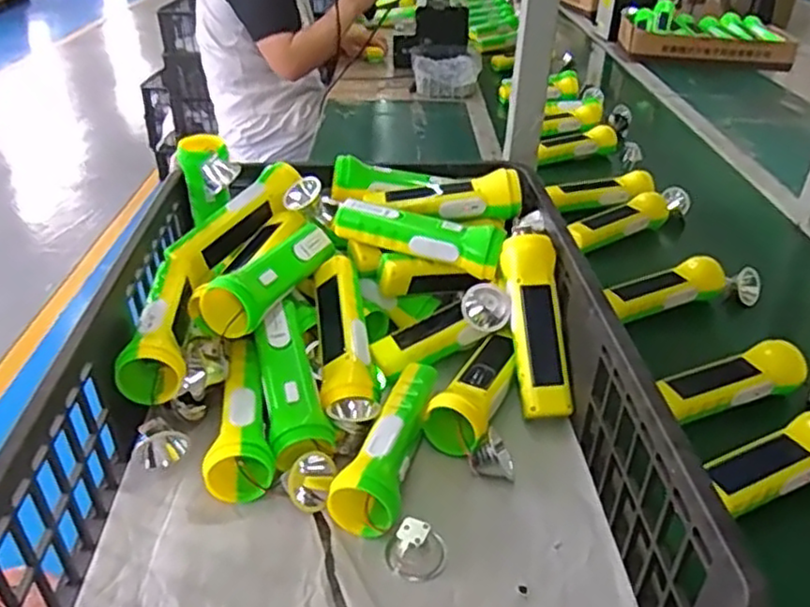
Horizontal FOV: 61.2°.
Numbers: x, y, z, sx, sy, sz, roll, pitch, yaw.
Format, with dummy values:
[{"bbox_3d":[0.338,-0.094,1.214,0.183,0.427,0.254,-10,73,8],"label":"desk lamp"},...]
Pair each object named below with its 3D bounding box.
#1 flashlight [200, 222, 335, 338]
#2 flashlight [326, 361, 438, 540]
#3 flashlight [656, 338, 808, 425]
[{"bbox_3d":[-0.121,-0.027,0.626,0.045,0.049,0.145,16,36,22],"label":"flashlight"},{"bbox_3d":[-0.012,0.112,0.559,0.052,0.044,0.160,9,34,12],"label":"flashlight"},{"bbox_3d":[0.301,0.070,0.637,0.139,0.040,0.043,-9,34,-14],"label":"flashlight"}]

